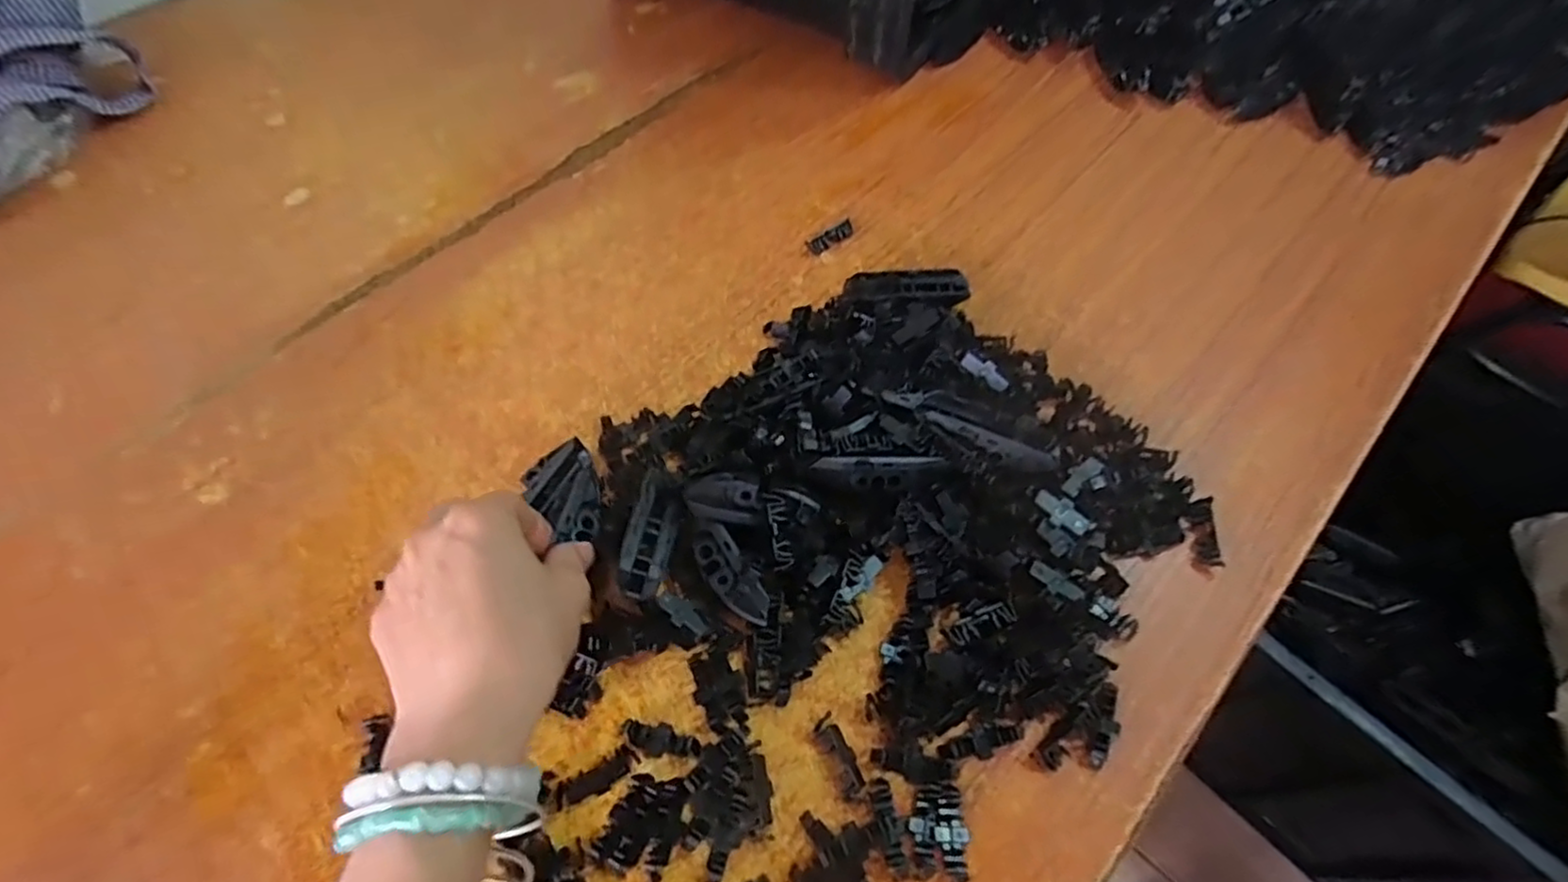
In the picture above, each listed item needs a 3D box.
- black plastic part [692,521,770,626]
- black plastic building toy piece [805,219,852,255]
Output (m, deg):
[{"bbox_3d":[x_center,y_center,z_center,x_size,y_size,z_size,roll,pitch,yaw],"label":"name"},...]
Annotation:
[{"bbox_3d":[-0.024,0.063,0.323,0.019,0.018,0.052,-33,62,-17],"label":"black plastic part"},{"bbox_3d":[0.030,-0.133,0.454,0.032,0.011,0.010,-31,62,-16],"label":"black plastic building toy piece"}]

